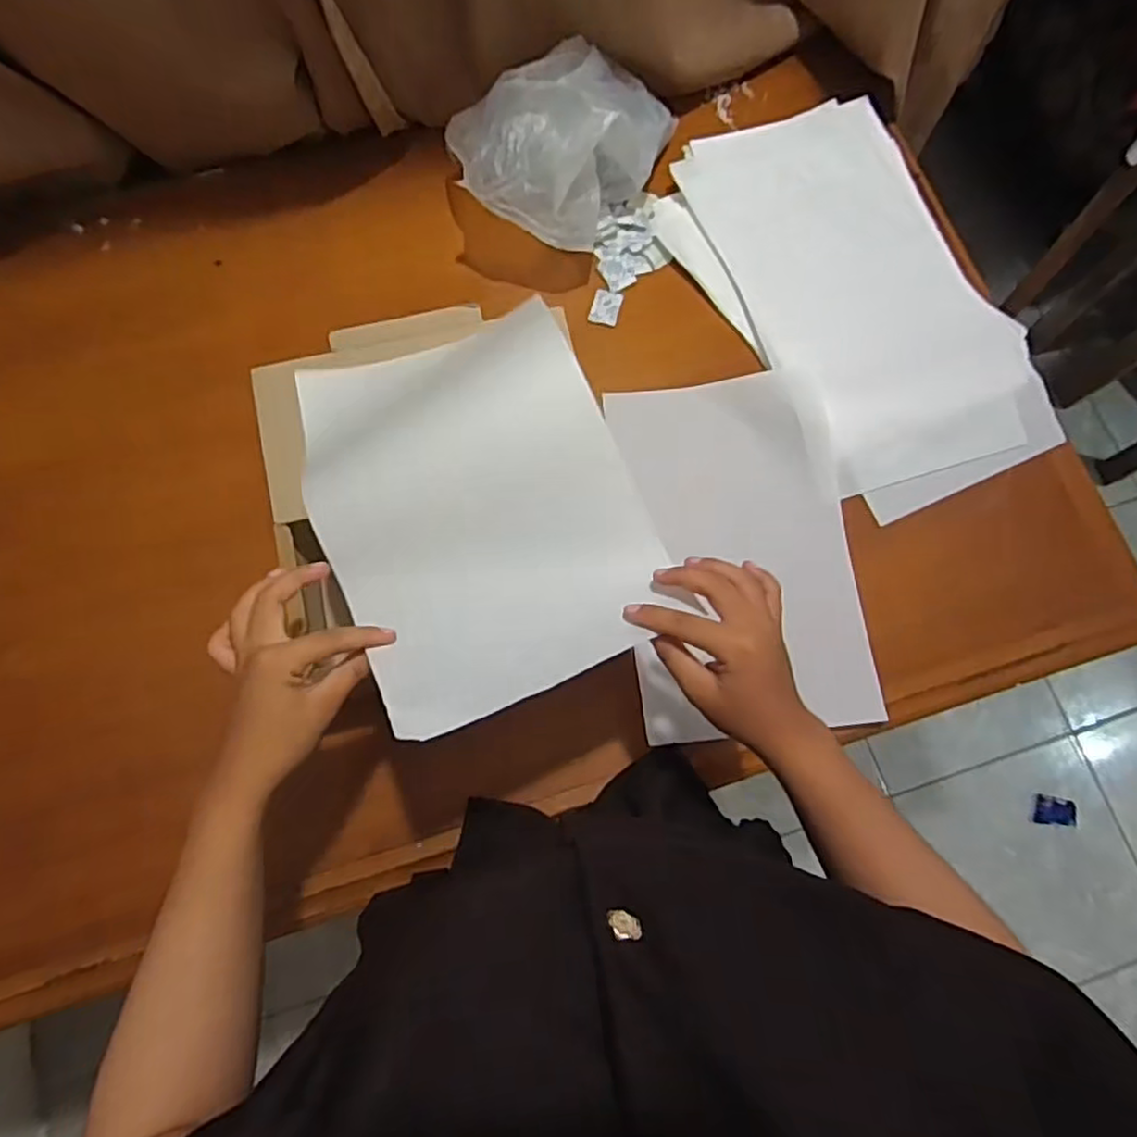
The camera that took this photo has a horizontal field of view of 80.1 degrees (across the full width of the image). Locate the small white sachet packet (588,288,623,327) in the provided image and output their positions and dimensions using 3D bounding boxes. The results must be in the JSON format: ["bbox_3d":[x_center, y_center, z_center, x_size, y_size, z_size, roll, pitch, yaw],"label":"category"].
[{"bbox_3d":[0.039,-0.276,0.713,0.031,0.005,0.043,15,74,3],"label":"small white sachet packet"}]

